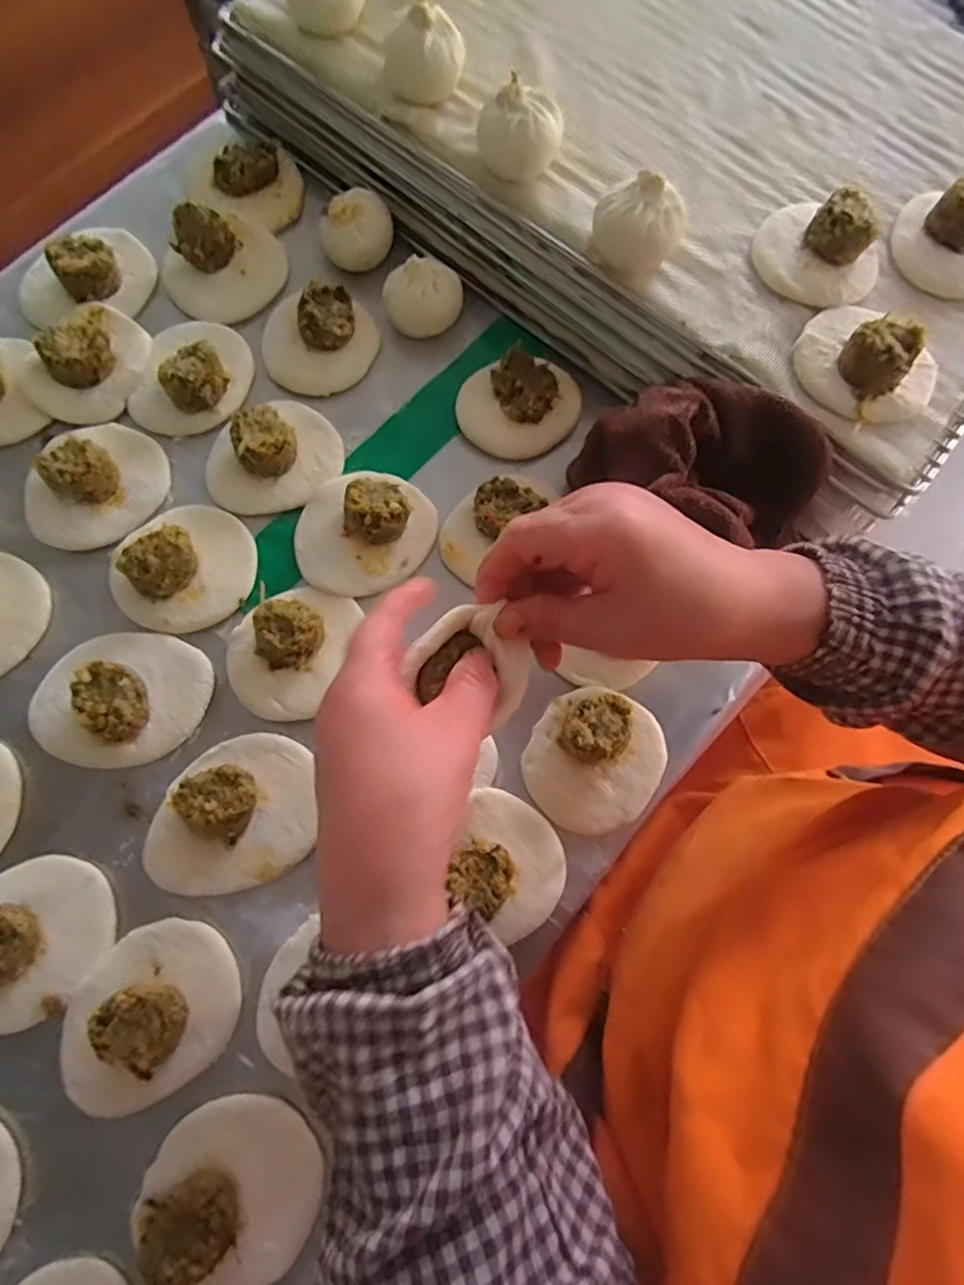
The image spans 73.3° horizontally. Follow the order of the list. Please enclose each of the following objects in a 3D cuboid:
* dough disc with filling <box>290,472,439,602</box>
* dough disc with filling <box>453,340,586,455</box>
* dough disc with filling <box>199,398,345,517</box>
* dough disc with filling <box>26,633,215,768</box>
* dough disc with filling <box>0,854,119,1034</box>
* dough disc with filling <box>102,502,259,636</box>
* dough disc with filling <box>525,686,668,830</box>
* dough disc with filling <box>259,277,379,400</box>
[{"bbox_3d":[-0.079,-0.076,0.418,0.081,0.031,0.090,34,75,6],"label":"dough disc with filling"},{"bbox_3d":[0.027,-0.170,0.456,0.084,0.022,0.070,-31,79,-12],"label":"dough disc with filling"},{"bbox_3d":[-0.143,-0.128,0.431,0.090,0.028,0.074,-37,80,-13],"label":"dough disc with filling"},{"bbox_3d":[-0.221,0.031,0.384,0.106,0.034,0.079,2,74,-4],"label":"dough disc with filling"},{"bbox_3d":[-0.243,0.159,0.342,0.081,0.027,0.082,1,74,-4],"label":"dough disc with filling"},{"bbox_3d":[-0.192,-0.051,0.406,0.081,0.034,0.087,1,74,-4],"label":"dough disc with filling"},{"bbox_3d":[0.069,0.069,0.387,0.078,0.030,0.084,1,74,-4],"label":"dough disc with filling"},{"bbox_3d":[-0.117,-0.218,0.457,0.081,0.029,0.073,-4,75,-5],"label":"dough disc with filling"}]

